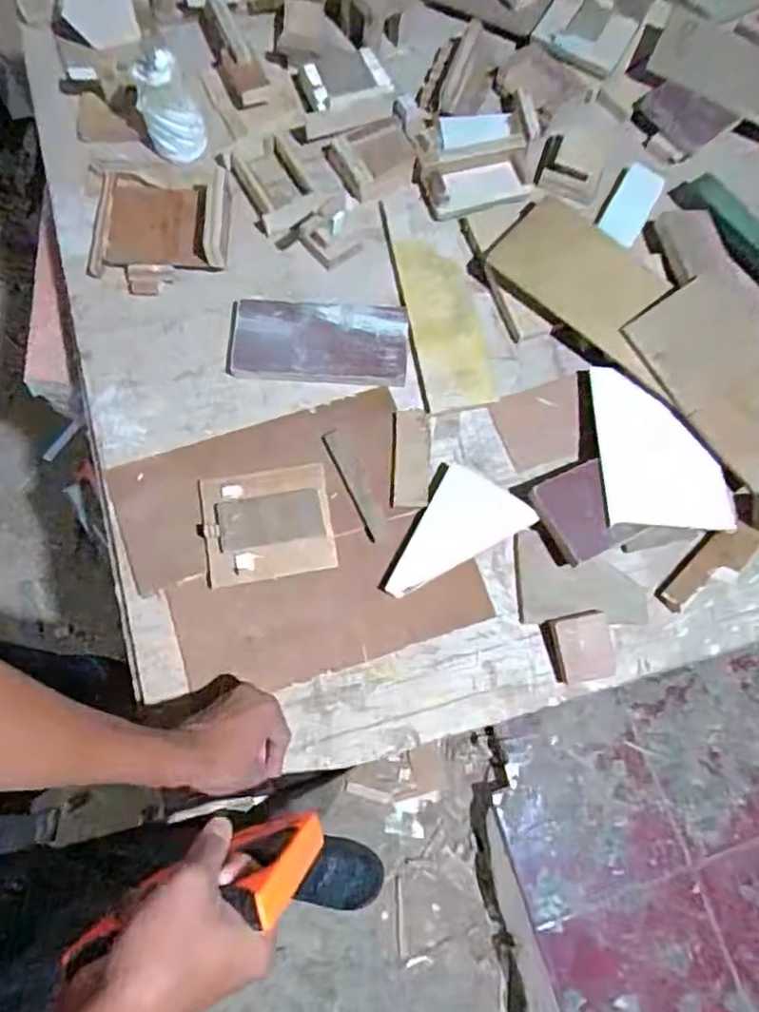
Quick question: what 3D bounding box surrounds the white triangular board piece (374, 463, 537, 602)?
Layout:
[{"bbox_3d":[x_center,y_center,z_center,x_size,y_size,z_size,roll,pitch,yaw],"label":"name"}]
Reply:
[{"bbox_3d":[0.065,0.018,0.675,0.168,0.013,0.096,-29,73,-12],"label":"white triangular board piece"}]

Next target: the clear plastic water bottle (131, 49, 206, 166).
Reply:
[{"bbox_3d":[-0.243,-0.456,0.750,0.061,0.103,0.058,1,70,-2],"label":"clear plastic water bottle"}]

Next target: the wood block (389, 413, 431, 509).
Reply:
[{"bbox_3d":[0.033,-0.049,0.692,0.042,0.012,0.105,3,70,-1],"label":"wood block"}]

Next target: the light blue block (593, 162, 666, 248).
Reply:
[{"bbox_3d":[0.308,-0.374,0.796,0.056,0.011,0.111,31,78,-6],"label":"light blue block"}]

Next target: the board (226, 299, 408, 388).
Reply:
[{"bbox_3d":[-0.068,-0.184,0.727,0.196,0.012,0.092,3,84,-1],"label":"board"}]

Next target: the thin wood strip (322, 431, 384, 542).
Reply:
[{"bbox_3d":[-0.026,-0.023,0.690,0.026,0.009,0.125,-23,72,-10],"label":"thin wood strip"}]

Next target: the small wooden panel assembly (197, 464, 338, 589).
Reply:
[{"bbox_3d":[-0.117,0.017,0.661,0.130,0.017,0.113,-9,70,-5],"label":"small wooden panel assembly"}]

